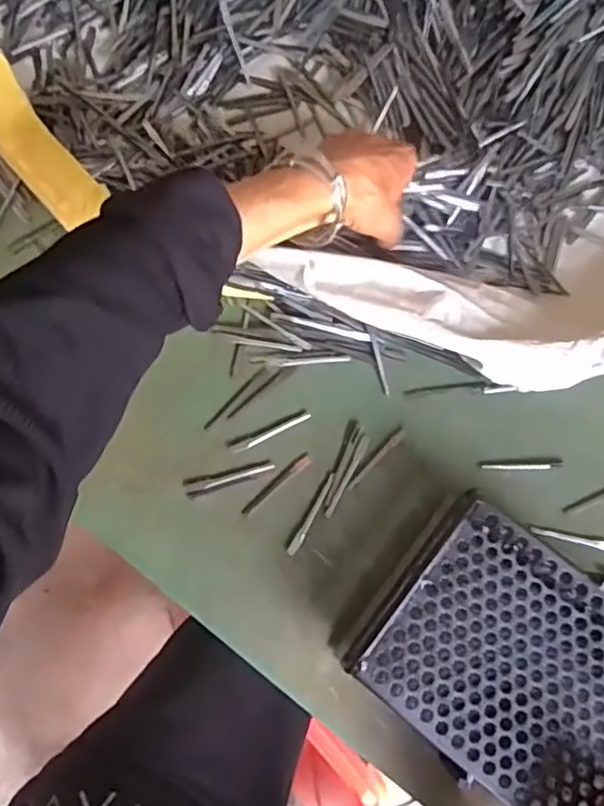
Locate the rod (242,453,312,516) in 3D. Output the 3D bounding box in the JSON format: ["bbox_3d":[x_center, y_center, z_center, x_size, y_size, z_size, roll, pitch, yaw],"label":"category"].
[{"bbox_3d":[-0.020,0.061,0.490,0.064,0.004,0.009,-40,83,-7],"label":"rod"}]

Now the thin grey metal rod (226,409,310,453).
[{"bbox_3d":[-0.025,0.022,0.505,0.066,0.004,0.011,-23,79,-6],"label":"thin grey metal rod"}]

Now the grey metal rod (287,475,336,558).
[{"bbox_3d":[0.008,0.083,0.483,0.007,0.004,0.068,30,81,5],"label":"grey metal rod"}]

